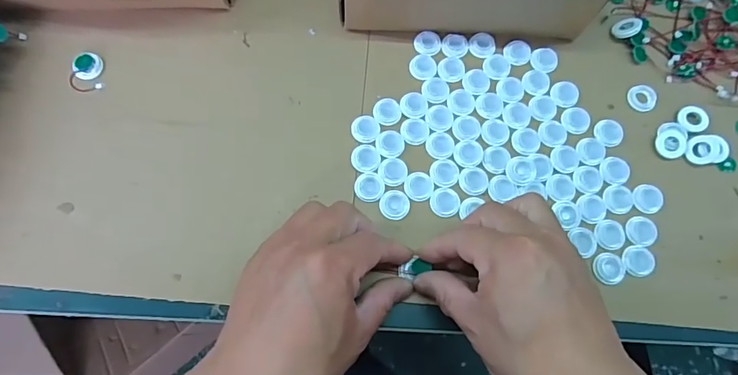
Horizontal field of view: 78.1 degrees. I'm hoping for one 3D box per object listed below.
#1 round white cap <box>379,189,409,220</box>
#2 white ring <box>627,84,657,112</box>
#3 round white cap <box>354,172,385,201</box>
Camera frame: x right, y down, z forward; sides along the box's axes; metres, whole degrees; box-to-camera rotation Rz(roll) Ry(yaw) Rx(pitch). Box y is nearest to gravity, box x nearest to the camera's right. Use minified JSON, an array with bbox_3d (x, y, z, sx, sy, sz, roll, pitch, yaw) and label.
[{"bbox_3d":[0.020,0.013,0.347,0.022,0.004,0.022,0,74,-1],"label":"round white cap"},{"bbox_3d":[0.228,-0.075,0.379,0.022,0.004,0.023,0,74,-1],"label":"white ring"},{"bbox_3d":[0.001,-0.001,0.350,0.023,0.004,0.022,0,74,-1],"label":"round white cap"}]

